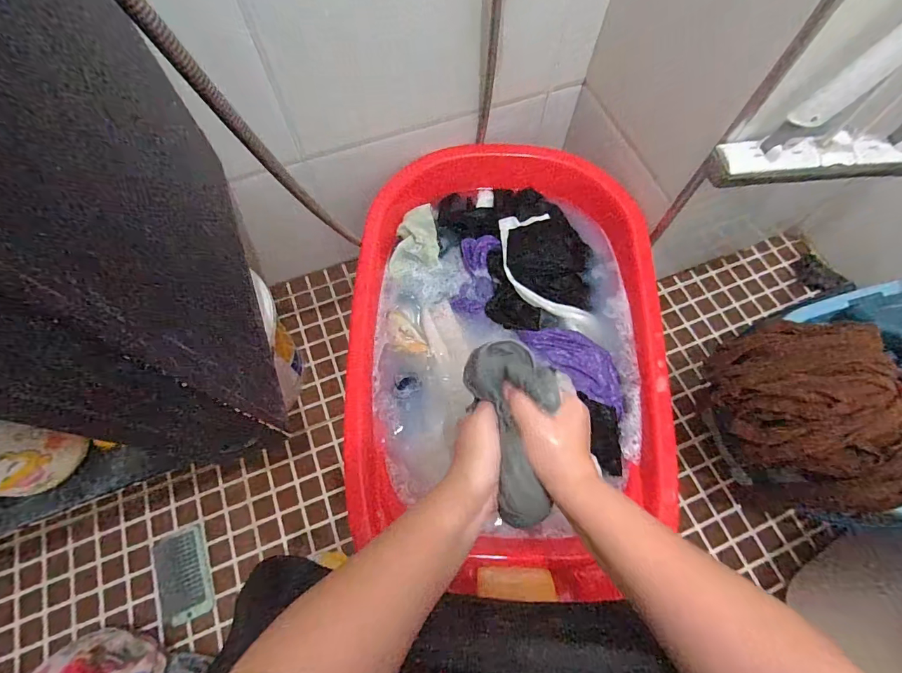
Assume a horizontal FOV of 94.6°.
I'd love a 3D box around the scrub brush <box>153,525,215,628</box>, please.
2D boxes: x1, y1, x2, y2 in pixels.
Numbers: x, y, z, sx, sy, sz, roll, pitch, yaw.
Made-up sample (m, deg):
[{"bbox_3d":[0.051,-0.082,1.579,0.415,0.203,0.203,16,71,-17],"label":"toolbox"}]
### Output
[{"bbox_3d":[-0.453,0.403,0.702,0.078,0.025,0.139,-18,69,-8],"label":"scrub brush"}]

